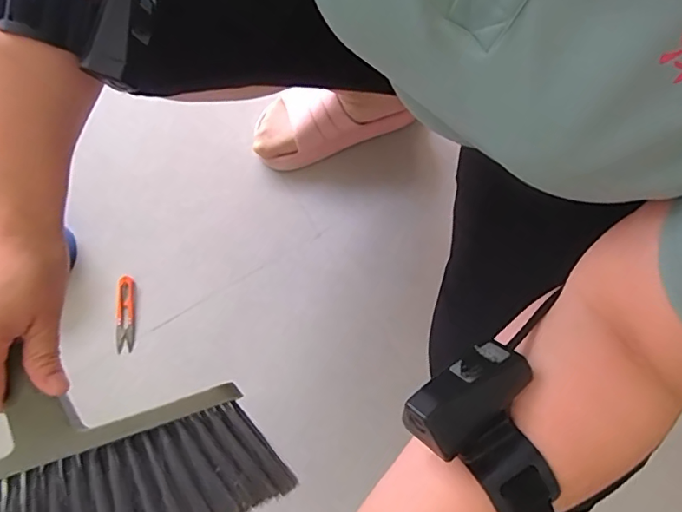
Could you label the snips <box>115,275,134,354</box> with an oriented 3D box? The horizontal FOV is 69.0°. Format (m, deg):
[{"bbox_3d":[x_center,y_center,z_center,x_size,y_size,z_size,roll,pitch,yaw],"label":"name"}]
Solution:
[{"bbox_3d":[-0.295,0.078,0.675,0.024,0.006,0.103,-6,73,-2],"label":"snips"}]

